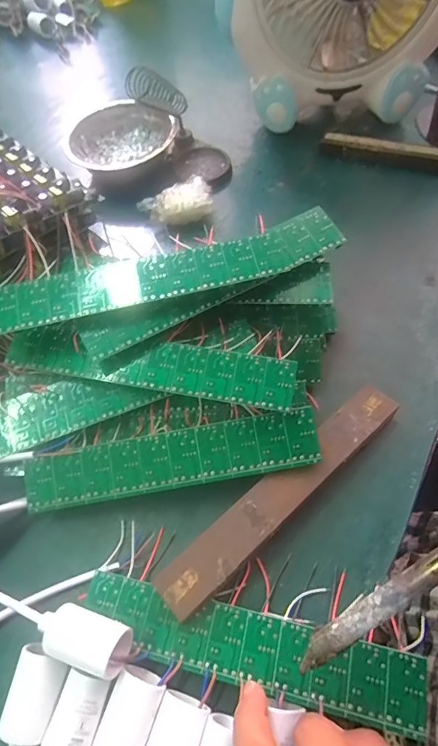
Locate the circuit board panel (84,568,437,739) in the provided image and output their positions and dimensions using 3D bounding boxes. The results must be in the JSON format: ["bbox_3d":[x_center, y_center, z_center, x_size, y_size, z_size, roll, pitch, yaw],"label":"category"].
[{"bbox_3d":[0.016,0.161,0.259,0.201,0.004,0.039,11,61,11],"label":"circuit board panel"}]

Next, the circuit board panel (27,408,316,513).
[{"bbox_3d":[-0.032,0.060,0.301,0.200,0.004,0.039,-11,82,1],"label":"circuit board panel"}]

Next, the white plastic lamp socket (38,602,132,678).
[{"bbox_3d":[-0.079,0.154,0.255,0.054,0.030,0.026,15,62,12],"label":"white plastic lamp socket"}]

